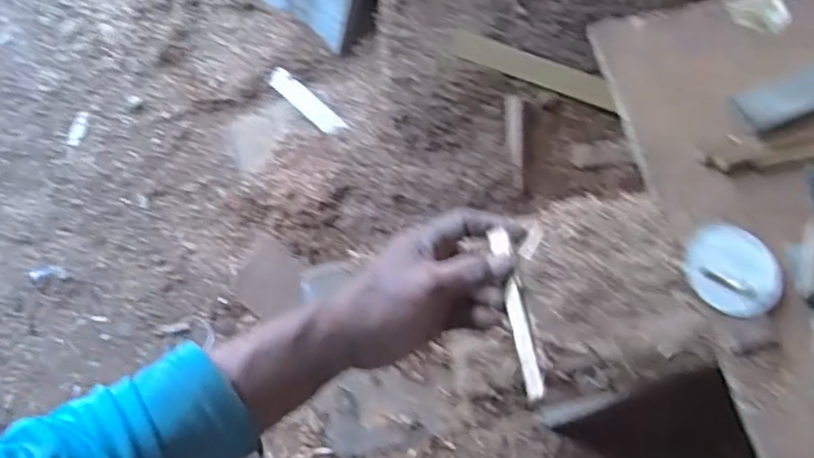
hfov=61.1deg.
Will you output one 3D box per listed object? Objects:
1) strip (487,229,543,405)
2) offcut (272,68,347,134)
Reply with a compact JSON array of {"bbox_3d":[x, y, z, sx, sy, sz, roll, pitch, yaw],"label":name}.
[{"bbox_3d":[0.075,0.056,0.464,0.012,0.011,0.121,-5,55,-3],"label":"strip"},{"bbox_3d":[-0.213,-0.267,1.453,0.046,0.010,0.211,-42,70,-17],"label":"offcut"}]

